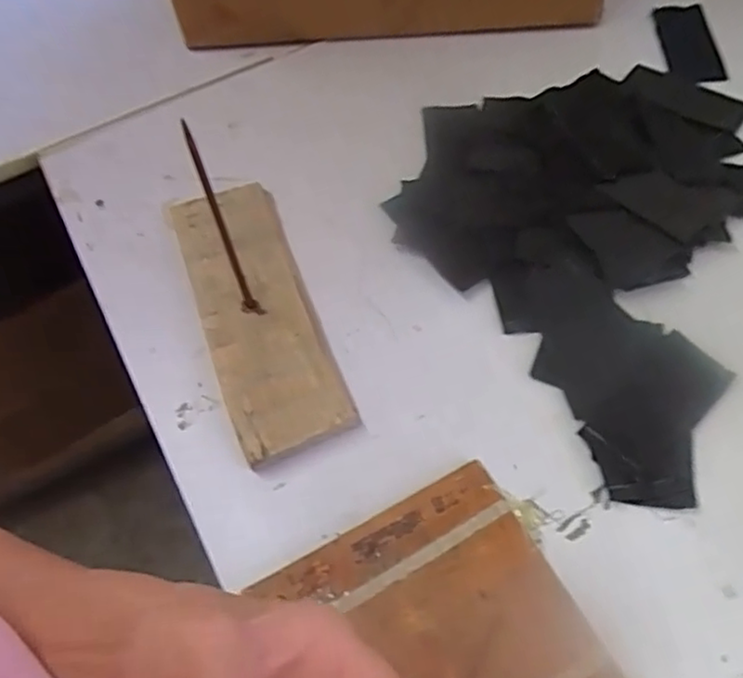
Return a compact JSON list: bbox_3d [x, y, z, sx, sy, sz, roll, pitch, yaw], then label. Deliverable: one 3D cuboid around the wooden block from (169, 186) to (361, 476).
[{"bbox_3d":[-0.093,-0.028,0.546,0.087,0.026,0.255,-20,59,-8],"label":"wooden block"}]

